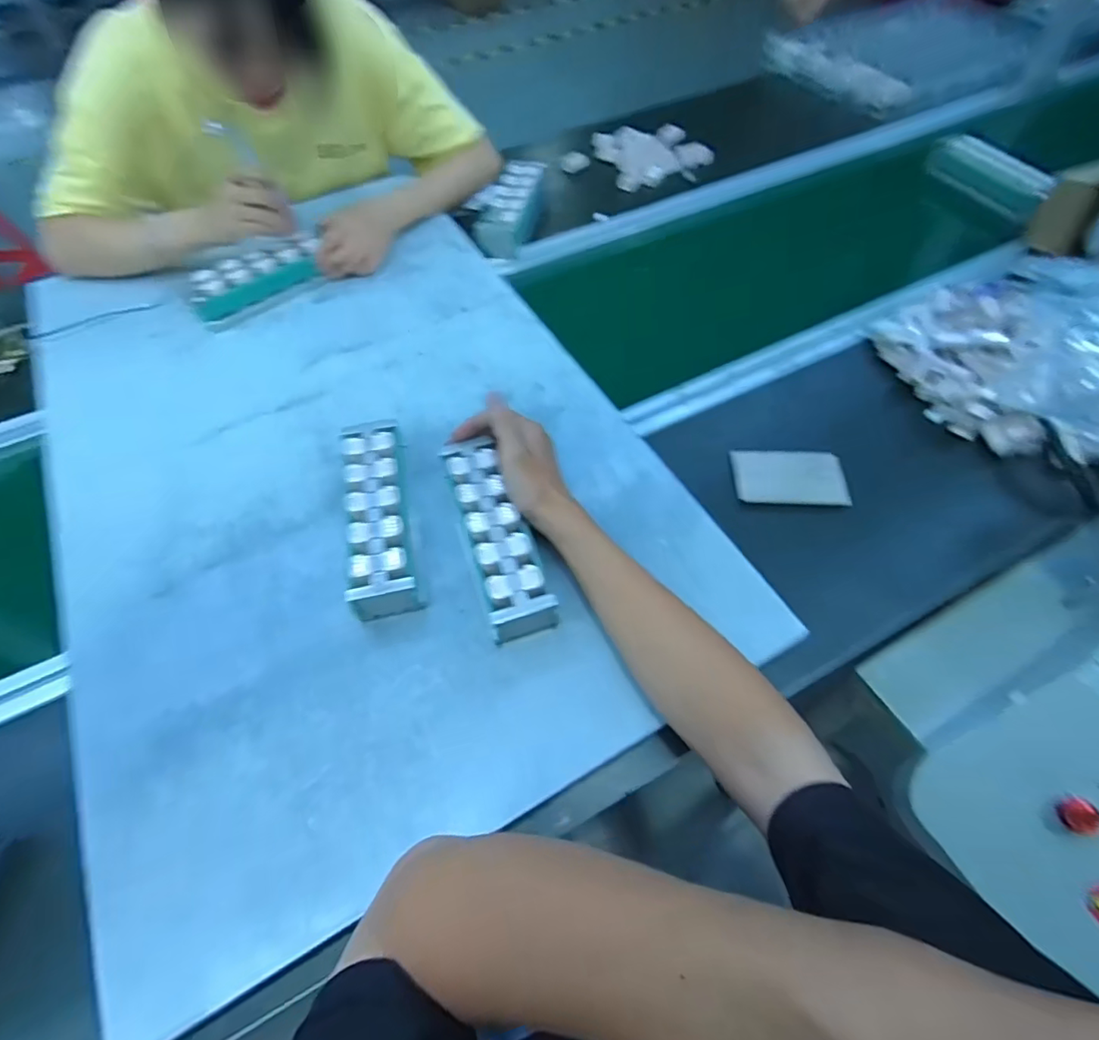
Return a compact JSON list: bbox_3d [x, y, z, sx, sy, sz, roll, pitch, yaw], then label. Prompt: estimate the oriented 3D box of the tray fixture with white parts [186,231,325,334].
[{"bbox_3d":[-0.371,-0.309,0.701,0.174,0.040,0.059,-39,67,-21],"label":"tray fixture with white parts"}]

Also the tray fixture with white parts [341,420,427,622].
[{"bbox_3d":[-0.154,-0.004,0.508,0.057,0.048,0.191,-10,60,-6],"label":"tray fixture with white parts"}]

